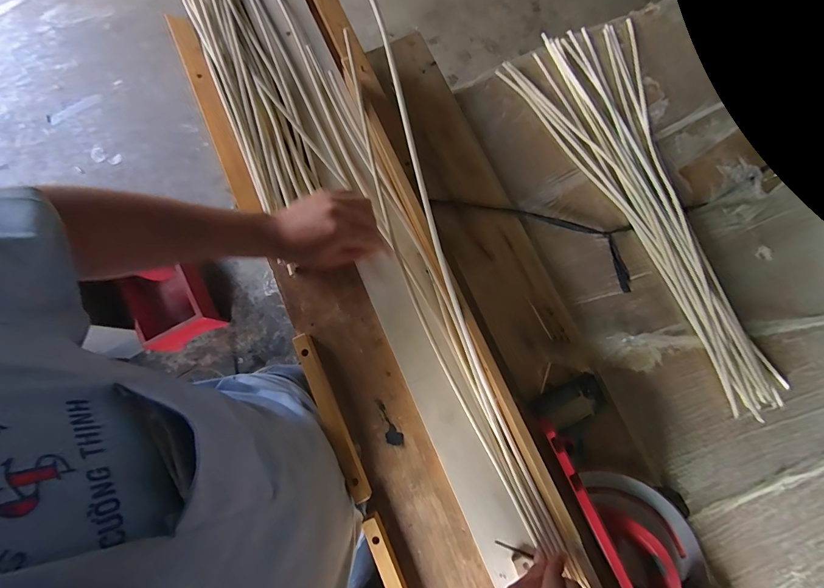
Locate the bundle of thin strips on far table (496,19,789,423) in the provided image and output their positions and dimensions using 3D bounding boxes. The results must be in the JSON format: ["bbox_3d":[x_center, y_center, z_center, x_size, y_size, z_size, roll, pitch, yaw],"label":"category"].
[{"bbox_3d":[0.458,-0.175,0.643,0.236,0.031,0.744,-27,80,-5],"label":"bundle of thin strips on far table"}]

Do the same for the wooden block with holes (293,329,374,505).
[{"bbox_3d":[-0.108,0.159,0.469,0.028,0.017,0.221,-25,80,-3],"label":"wooden block with holes"}]

